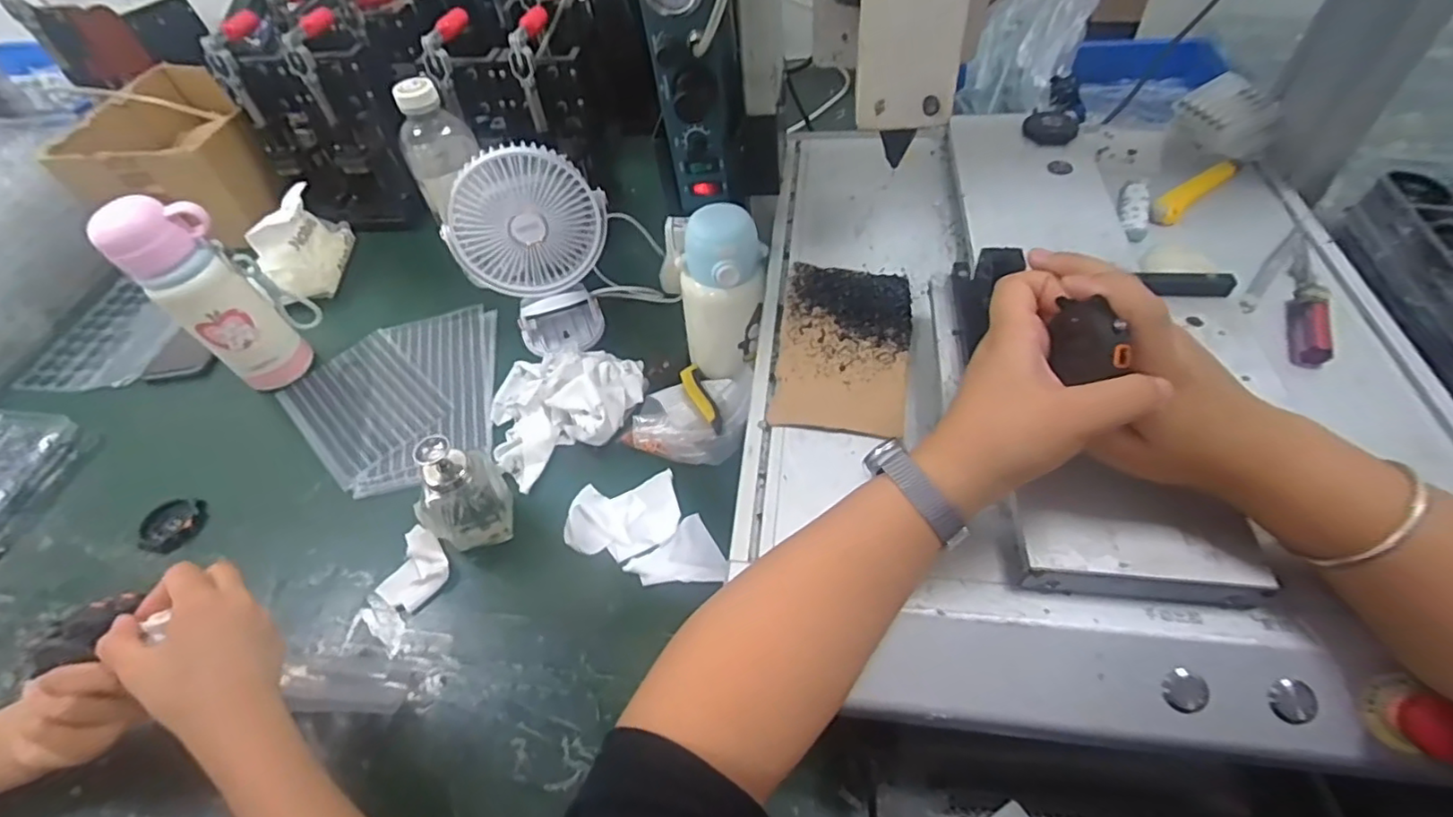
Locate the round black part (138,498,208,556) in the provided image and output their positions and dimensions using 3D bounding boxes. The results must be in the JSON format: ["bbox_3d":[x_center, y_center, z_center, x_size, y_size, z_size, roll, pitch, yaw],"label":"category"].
[{"bbox_3d":[-0.539,0.114,0.603,0.052,0.014,0.053,-3,52,3],"label":"round black part"}]

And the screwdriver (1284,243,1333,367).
[{"bbox_3d":[0.429,-0.086,0.454,0.021,0.022,0.135,20,57,20],"label":"screwdriver"}]

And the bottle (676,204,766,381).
[{"bbox_3d":[-0.002,-0.102,0.604,0.083,0.168,0.077,-6,52,0],"label":"bottle"}]

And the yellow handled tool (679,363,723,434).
[{"bbox_3d":[-0.024,-0.011,0.622,0.021,0.021,0.099,-20,53,-10],"label":"yellow handled tool"}]

